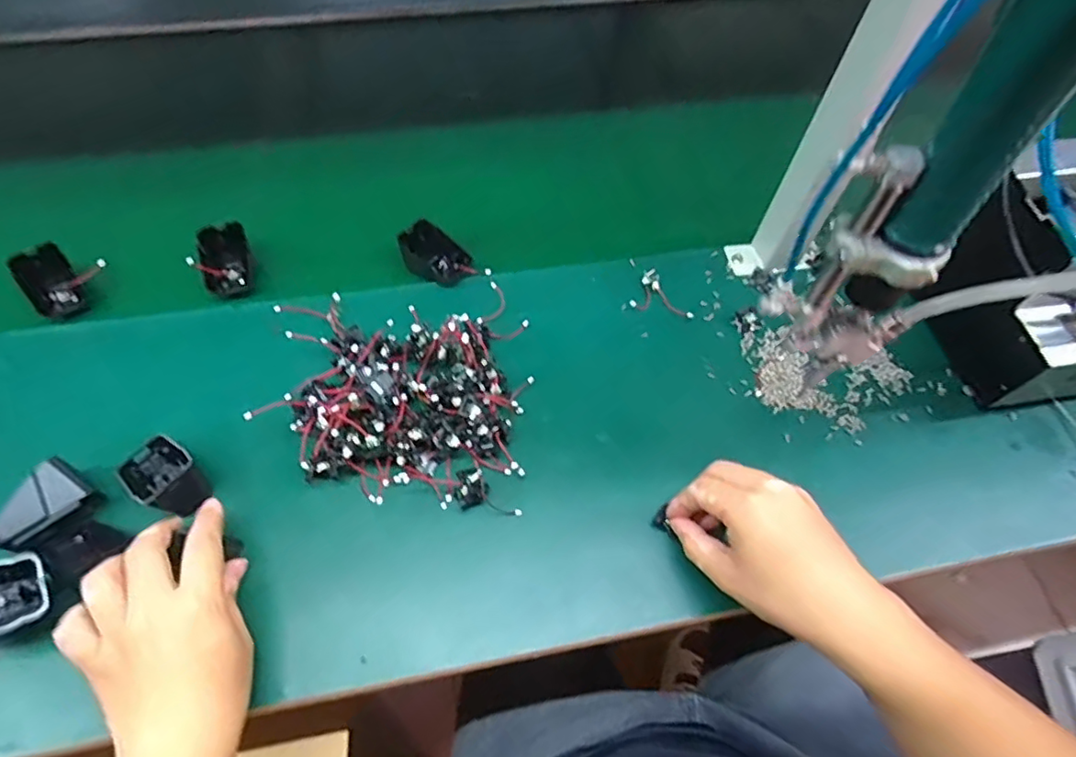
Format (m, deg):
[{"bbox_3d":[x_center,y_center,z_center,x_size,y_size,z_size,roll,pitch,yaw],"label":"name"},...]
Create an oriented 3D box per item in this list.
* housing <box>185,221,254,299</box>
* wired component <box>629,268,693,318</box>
[{"bbox_3d":[-0.306,-0.115,0.568,0.053,0.032,0.068,-22,64,-14],"label":"housing"},{"bbox_3d":[0.125,-0.085,0.579,0.060,0.013,0.043,11,60,4],"label":"wired component"}]

